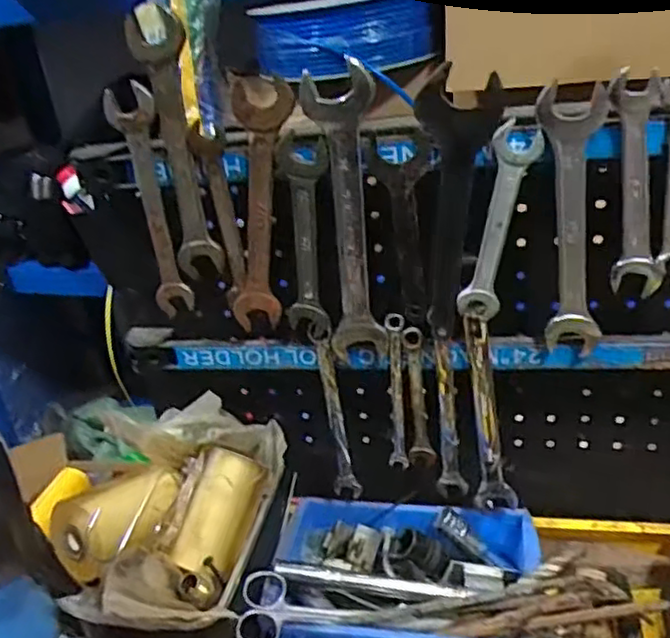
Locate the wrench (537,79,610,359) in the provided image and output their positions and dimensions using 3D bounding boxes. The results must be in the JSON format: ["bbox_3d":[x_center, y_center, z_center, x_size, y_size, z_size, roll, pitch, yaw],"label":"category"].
[{"bbox_3d":[0.147,-0.055,0.421,0.037,0.168,0.013,0,27,17],"label":"wrench"}]

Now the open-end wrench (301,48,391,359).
[{"bbox_3d":[0.009,-0.061,0.448,0.041,0.201,0.009,1,30,12],"label":"open-end wrench"}]

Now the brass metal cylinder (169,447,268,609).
[{"bbox_3d":[-0.084,0.145,0.472,0.039,0.044,0.104,3,56,21],"label":"brass metal cylinder"}]

